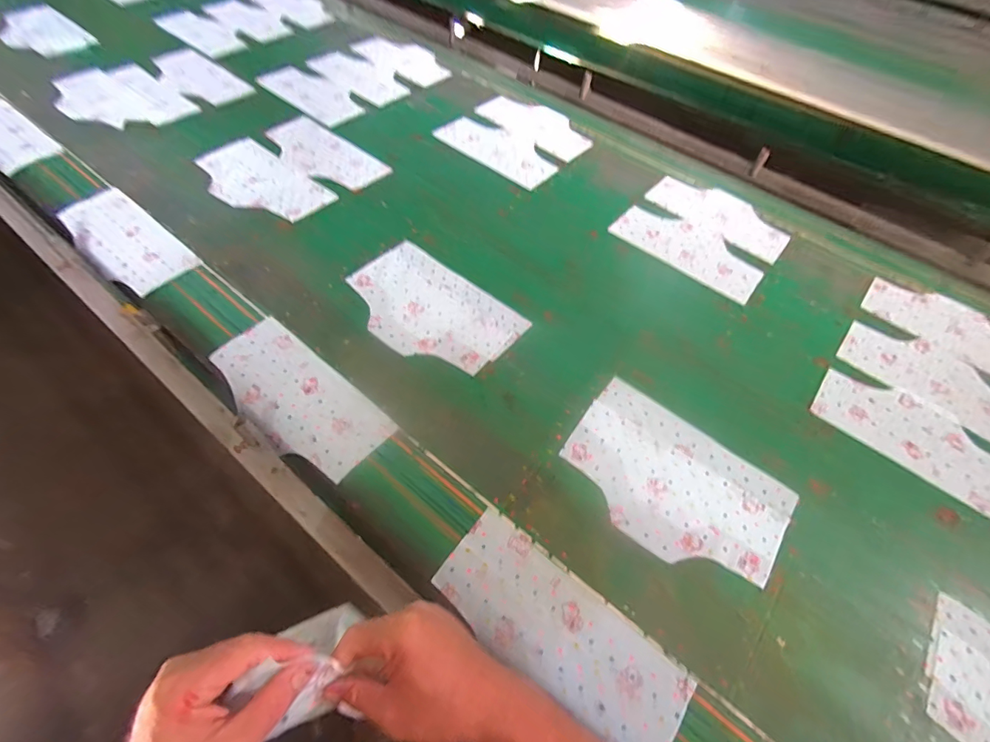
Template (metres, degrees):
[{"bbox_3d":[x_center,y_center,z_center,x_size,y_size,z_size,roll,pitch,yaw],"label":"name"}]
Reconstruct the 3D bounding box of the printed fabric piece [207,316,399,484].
[{"bbox_3d":[-0.322,0.040,0.718,0.323,0.009,0.147,37,61,17],"label":"printed fabric piece"}]

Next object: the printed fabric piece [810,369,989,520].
[{"bbox_3d":[0.718,0.109,0.754,0.322,0.007,0.162,35,59,18],"label":"printed fabric piece"}]

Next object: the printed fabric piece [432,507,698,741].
[{"bbox_3d":[0.079,0.321,0.555,0.317,0.004,0.126,35,59,18],"label":"printed fabric piece"}]

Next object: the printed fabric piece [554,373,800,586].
[{"bbox_3d":[0.269,0.167,0.676,0.318,0.006,0.215,35,59,18],"label":"printed fabric piece"}]

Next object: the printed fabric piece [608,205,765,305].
[{"bbox_3d":[0.436,-0.279,1.003,0.325,0.006,0.172,38,61,20],"label":"printed fabric piece"}]

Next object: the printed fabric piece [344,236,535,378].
[{"bbox_3d":[-0.125,-0.117,0.834,0.328,0.009,0.211,36,59,18],"label":"printed fabric piece"}]

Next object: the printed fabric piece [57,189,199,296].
[{"bbox_3d":[-0.737,-0.260,0.881,0.363,0.020,0.135,35,68,21],"label":"printed fabric piece"}]

